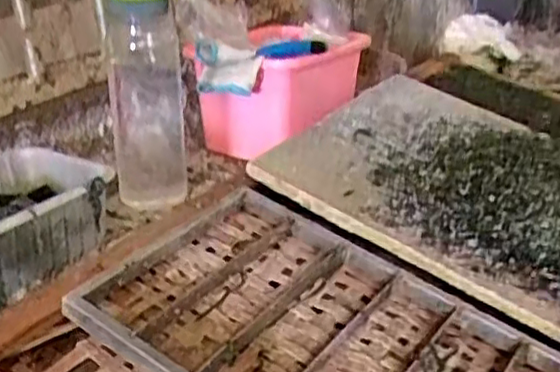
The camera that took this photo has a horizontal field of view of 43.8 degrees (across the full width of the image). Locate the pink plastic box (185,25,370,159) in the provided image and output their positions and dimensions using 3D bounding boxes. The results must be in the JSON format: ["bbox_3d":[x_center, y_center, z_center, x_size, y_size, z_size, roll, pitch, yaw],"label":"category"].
[{"bbox_3d":[-0.002,-0.147,1.083,0.196,0.172,0.246,12,30,32],"label":"pink plastic box"}]

